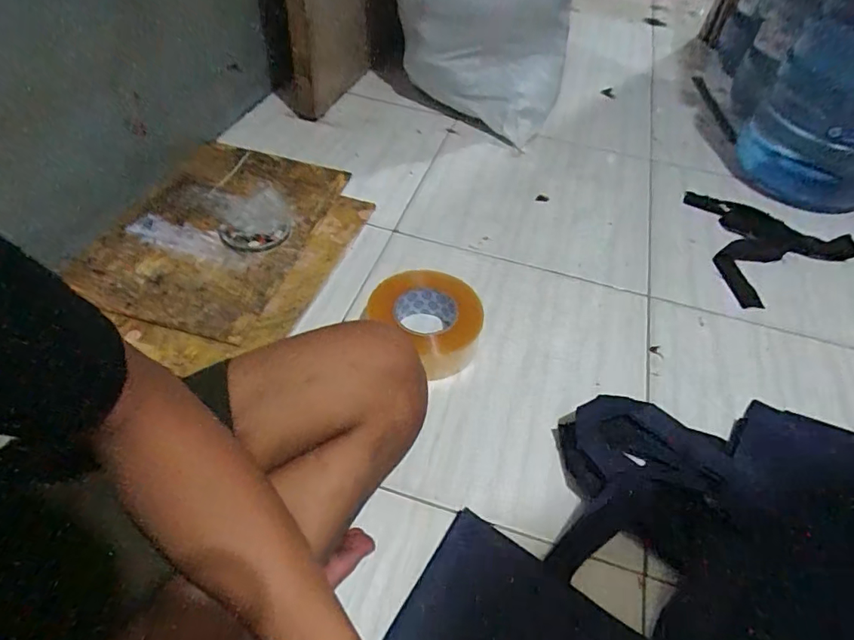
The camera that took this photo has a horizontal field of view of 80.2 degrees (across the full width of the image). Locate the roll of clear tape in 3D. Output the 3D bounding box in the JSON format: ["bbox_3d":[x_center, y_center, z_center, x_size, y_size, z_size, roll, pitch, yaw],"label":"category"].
[{"bbox_3d":[-0.006,0.005,0.641,0.138,0.079,0.131,3,48,-3],"label":"roll of clear tape"}]

